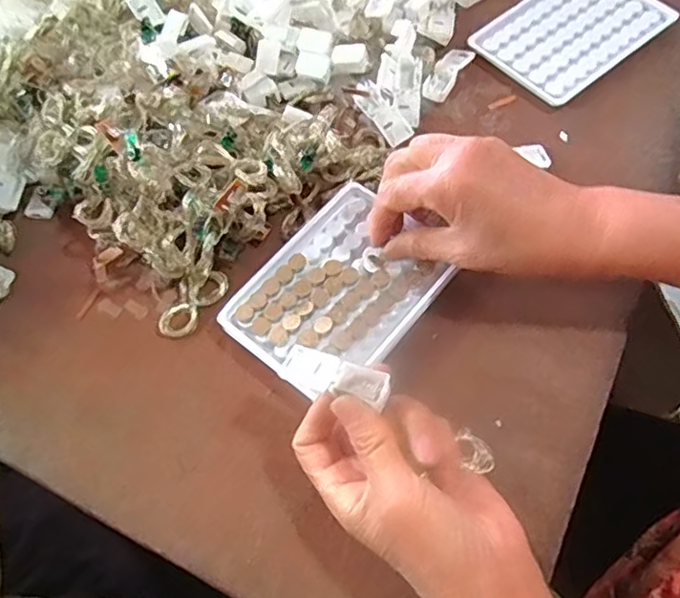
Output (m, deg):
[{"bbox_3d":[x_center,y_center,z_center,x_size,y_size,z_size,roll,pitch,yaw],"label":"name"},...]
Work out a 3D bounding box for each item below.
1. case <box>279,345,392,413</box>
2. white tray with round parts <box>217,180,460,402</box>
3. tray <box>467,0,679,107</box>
[{"bbox_3d":[-0.002,0.038,0.306,0.055,0.008,0.019,13,67,20],"label":"case"},{"bbox_3d":[0.000,-0.006,0.376,0.096,0.013,0.125,38,72,16],"label":"white tray with round parts"},{"bbox_3d":[0.176,-0.209,0.472,0.127,0.009,0.095,-37,66,-12],"label":"tray"}]

